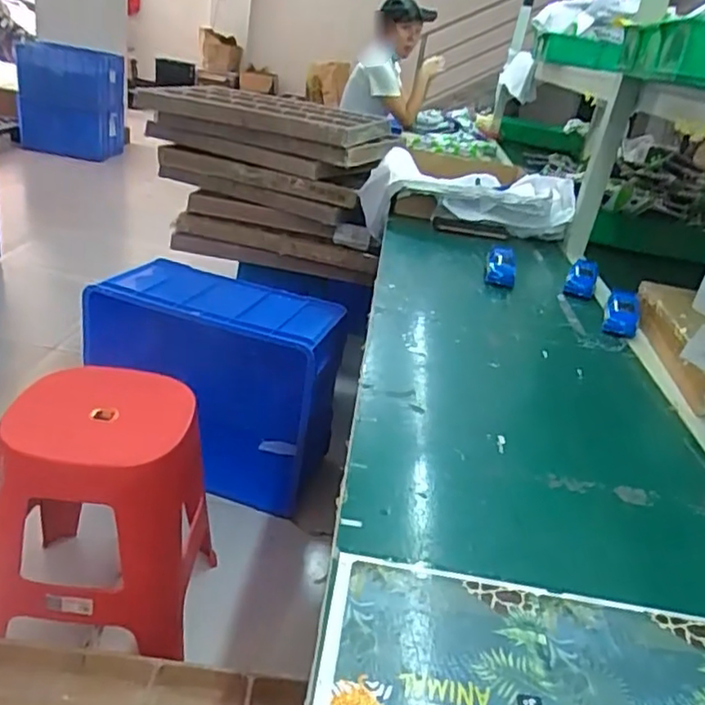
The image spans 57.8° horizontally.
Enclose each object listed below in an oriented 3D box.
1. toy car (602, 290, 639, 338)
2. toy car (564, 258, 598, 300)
[{"bbox_3d":[0.430,-0.060,1.020,0.053,0.042,0.090,18,28,18],"label":"toy car"},{"bbox_3d":[0.419,-0.137,1.165,0.051,0.047,0.089,17,27,17],"label":"toy car"}]

